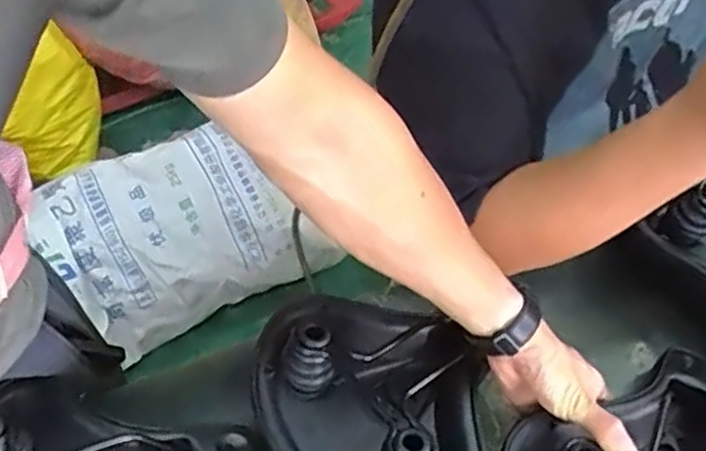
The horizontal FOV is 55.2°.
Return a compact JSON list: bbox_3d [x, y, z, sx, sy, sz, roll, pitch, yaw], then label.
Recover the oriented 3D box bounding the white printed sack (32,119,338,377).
[{"bbox_3d":[-0.357,0.000,1.474,0.502,0.209,0.343,-24,57,-18],"label":"white printed sack"}]

